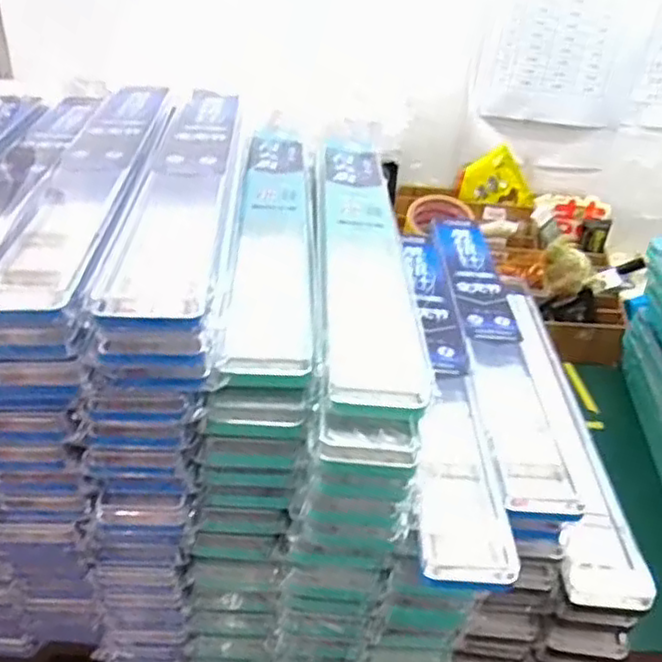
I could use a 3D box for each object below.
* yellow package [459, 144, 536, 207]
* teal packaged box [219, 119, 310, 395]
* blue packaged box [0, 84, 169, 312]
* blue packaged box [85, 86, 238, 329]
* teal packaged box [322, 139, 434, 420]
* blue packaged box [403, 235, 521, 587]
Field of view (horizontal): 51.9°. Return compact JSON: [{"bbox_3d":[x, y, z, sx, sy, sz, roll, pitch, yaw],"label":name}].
[{"bbox_3d":[0.233,-0.212,0.937,0.099,0.073,0.019,5,31,0],"label":"yellow package"},{"bbox_3d":[-0.045,-0.092,0.559,0.054,0.021,0.440,2,32,-5],"label":"teal packaged box"},{"bbox_3d":[-0.168,-0.125,0.499,0.057,0.017,0.388,1,32,-7],"label":"blue packaged box"},{"bbox_3d":[-0.102,-0.119,0.508,0.058,0.018,0.413,2,32,-5],"label":"blue packaged box"},{"bbox_3d":[0.025,-0.075,0.542,0.063,0.022,0.417,3,32,-3],"label":"teal packaged box"},{"bbox_3d":[0.083,0.023,0.552,0.055,0.023,0.417,5,31,-1],"label":"blue packaged box"}]

